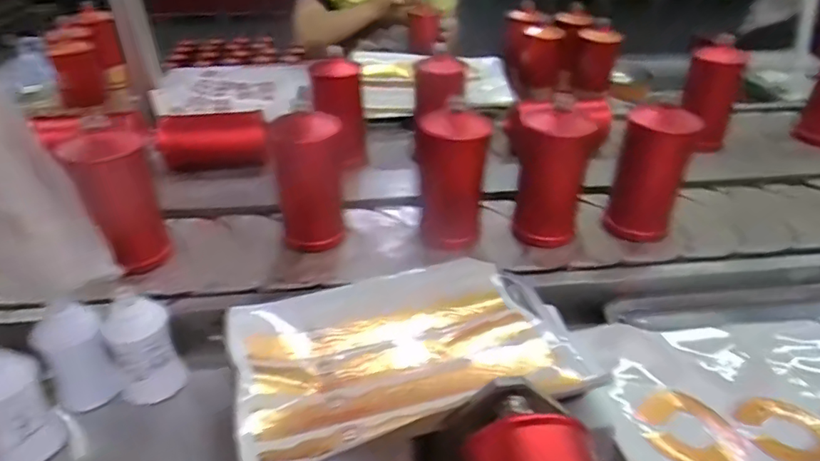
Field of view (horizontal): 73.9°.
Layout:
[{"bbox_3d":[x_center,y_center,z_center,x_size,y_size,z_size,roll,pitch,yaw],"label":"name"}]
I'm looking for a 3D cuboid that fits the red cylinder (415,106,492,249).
[{"bbox_3d":[0.051,-0.062,0.689,0.081,0.179,0.089,1,33,1],"label":"red cylinder"}]

